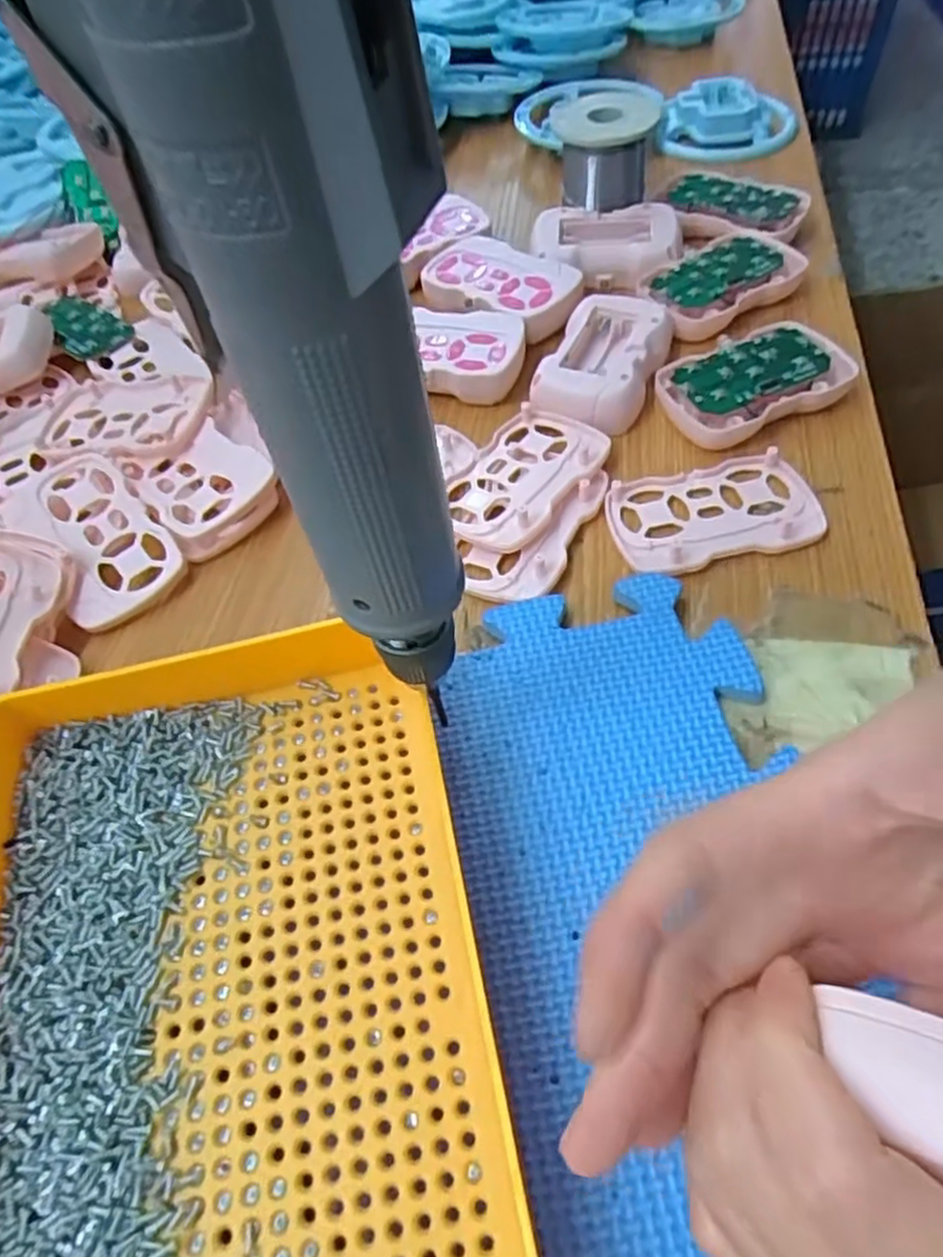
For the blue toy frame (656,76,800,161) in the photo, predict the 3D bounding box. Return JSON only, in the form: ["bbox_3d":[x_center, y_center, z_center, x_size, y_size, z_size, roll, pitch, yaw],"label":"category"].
[{"bbox_3d":[0.179,-0.358,0.528,0.091,0.026,0.072,13,57,15],"label":"blue toy frame"}]

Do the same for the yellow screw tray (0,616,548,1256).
[{"bbox_3d":[-0.071,0.108,0.205,0.155,0.034,0.259,-12,55,-3],"label":"yellow screw tray"}]

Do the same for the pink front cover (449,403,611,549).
[{"bbox_3d":[0.023,-0.070,0.345,0.053,0.008,0.086,27,62,23],"label":"pink front cover"}]

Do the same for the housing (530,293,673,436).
[{"bbox_3d":[0.067,-0.136,0.379,0.052,0.019,0.081,19,59,18],"label":"housing"}]

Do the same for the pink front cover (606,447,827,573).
[{"bbox_3d":[0.106,-0.051,0.328,0.088,0.010,0.054,-11,54,-2],"label":"pink front cover"}]

